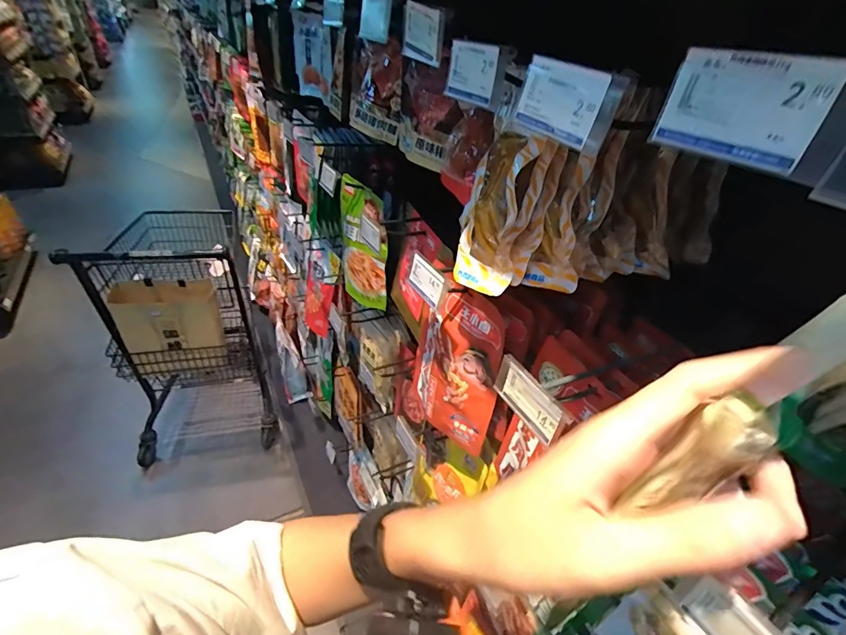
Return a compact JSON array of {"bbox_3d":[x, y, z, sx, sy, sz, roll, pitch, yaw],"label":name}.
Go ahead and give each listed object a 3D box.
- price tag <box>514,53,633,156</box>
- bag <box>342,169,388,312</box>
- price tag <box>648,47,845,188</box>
[{"bbox_3d":[0.088,-0.133,0.268,0.004,0.042,0.077,-10,40,-32],"label":"price tag"},{"bbox_3d":[-0.129,-0.144,0.890,0.150,0.269,0.028,34,42,29],"label":"bag"},{"bbox_3d":[0.140,-0.088,0.183,0.004,0.042,0.077,-7,35,-30],"label":"price tag"}]

